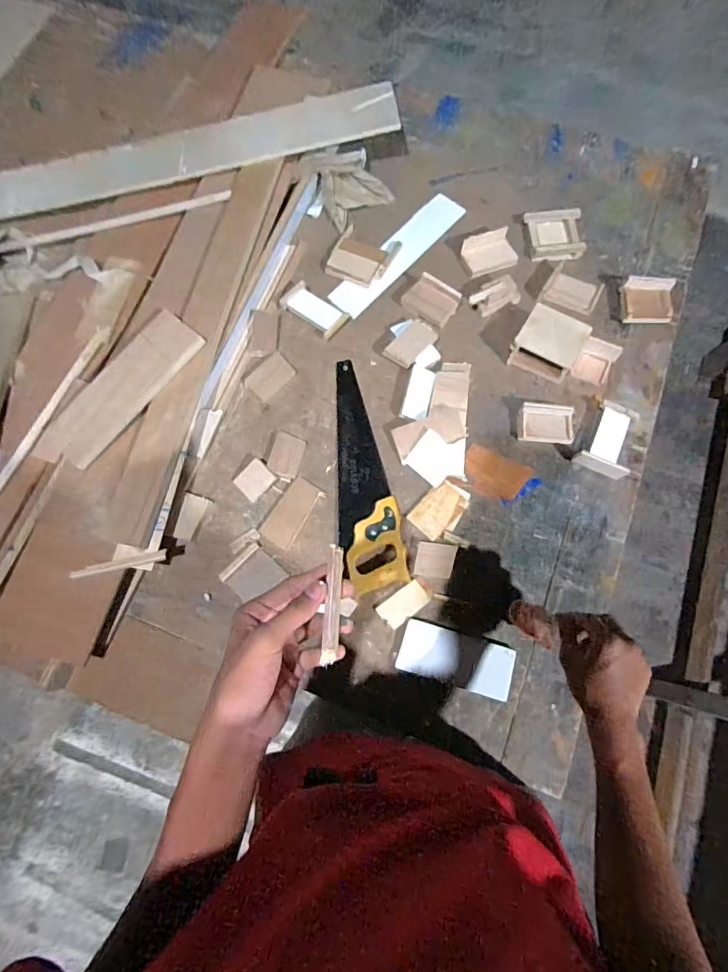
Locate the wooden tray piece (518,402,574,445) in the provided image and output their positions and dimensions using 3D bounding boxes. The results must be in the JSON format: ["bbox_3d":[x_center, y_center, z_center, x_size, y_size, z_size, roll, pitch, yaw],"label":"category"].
[{"bbox_3d":[0.310,-0.106,0.796,0.091,0.013,0.062,6,97,3],"label":"wooden tray piece"}]

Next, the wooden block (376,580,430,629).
[{"bbox_3d":[0.063,0.185,0.735,0.080,0.006,0.041,-37,79,-9],"label":"wooden block"}]

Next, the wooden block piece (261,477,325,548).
[{"bbox_3d":[-0.121,0.045,0.786,0.058,0.007,0.116,32,78,8],"label":"wooden block piece"}]

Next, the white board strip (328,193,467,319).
[{"bbox_3d":[0.068,-0.453,0.916,0.072,0.012,0.326,42,79,10],"label":"white board strip"}]

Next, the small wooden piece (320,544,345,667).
[{"bbox_3d":[-0.025,0.095,0.383,0.012,0.012,0.094,3,68,1],"label":"small wooden piece"}]

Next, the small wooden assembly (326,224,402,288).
[{"bbox_3d":[-0.001,-0.444,0.896,0.112,0.026,0.116,22,76,5],"label":"small wooden assembly"}]

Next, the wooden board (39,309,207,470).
[{"bbox_3d":[-0.399,-0.162,0.773,0.113,0.012,0.293,43,88,14],"label":"wooden board"}]

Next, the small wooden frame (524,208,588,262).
[{"bbox_3d":[0.372,-0.486,0.911,0.106,0.018,0.119,-4,76,-1],"label":"small wooden frame"}]

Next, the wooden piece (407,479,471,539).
[{"bbox_3d":[0.128,0.040,0.776,0.095,0.008,0.066,-42,79,-10],"label":"wooden piece"}]

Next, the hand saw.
[{"bbox_3d":[-0.005,-0.031,0.792,0.099,0.022,0.401,-8,76,-2],"label":"hand saw"}]

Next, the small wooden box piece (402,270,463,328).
[{"bbox_3d":[0.126,-0.343,0.864,0.091,0.029,0.071,35,78,8],"label":"small wooden box piece"}]

